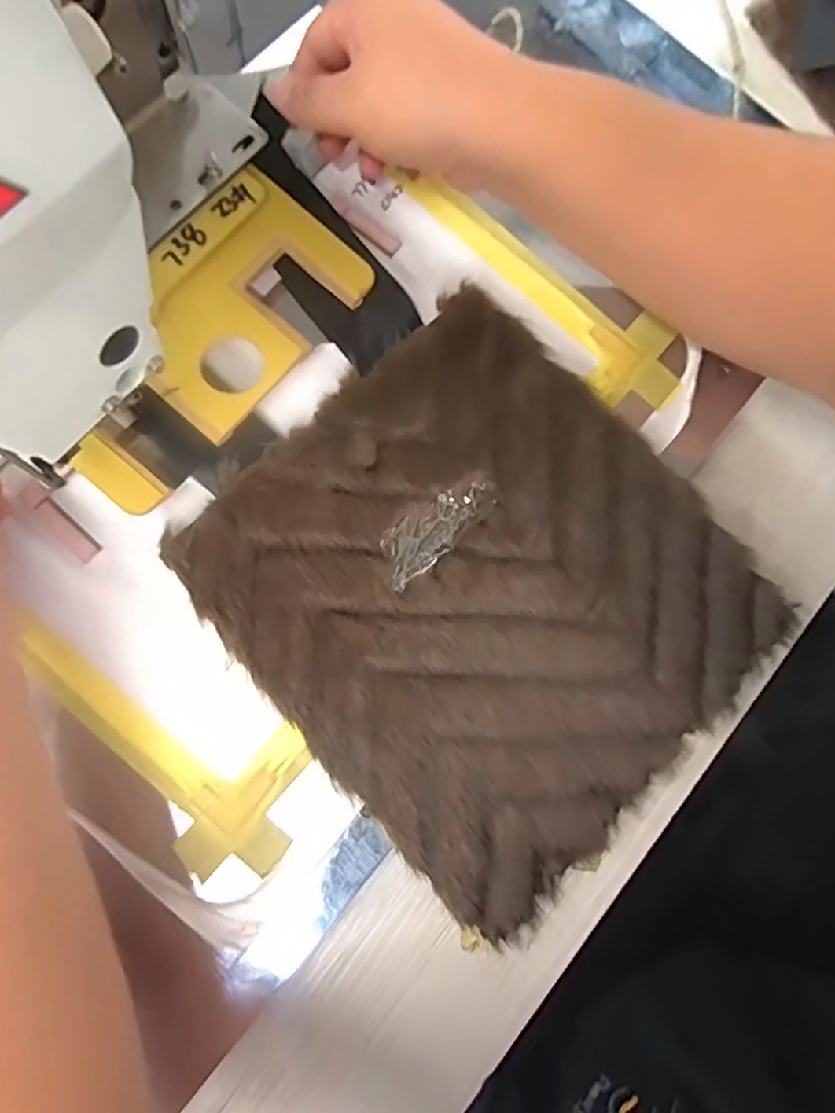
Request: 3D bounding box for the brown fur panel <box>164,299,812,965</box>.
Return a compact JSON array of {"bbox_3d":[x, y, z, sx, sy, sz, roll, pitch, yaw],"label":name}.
[{"bbox_3d":[0.041,0.021,0.330,0.239,0.016,0.263,-42,91,-10],"label":"brown fur panel"}]

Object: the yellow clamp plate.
[{"bbox_3d":[-0.112,-0.115,0.323,0.089,0.006,0.181,42,79,-5],"label":"yellow clamp plate"}]

